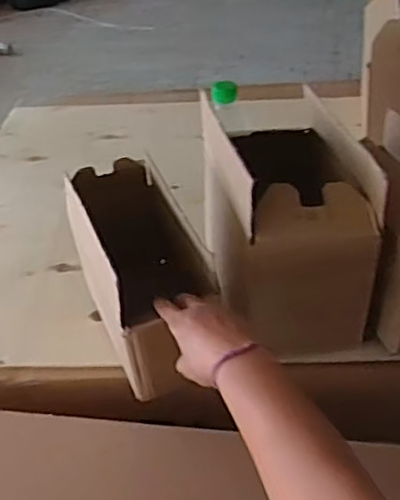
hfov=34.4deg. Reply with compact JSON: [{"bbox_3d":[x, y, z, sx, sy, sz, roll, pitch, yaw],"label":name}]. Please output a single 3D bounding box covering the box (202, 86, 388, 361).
[{"bbox_3d":[0.094,-0.041,0.746,0.154,0.214,0.249,-10,39,-4],"label":"box"}]

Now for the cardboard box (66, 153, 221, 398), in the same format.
[{"bbox_3d":[-0.062,0.034,0.722,0.113,0.193,0.204,-15,40,-10],"label":"cardboard box"}]

